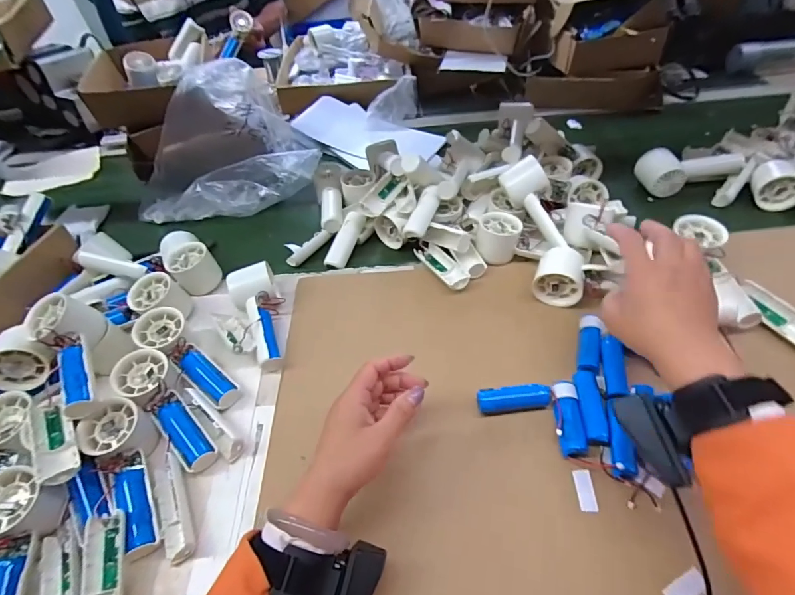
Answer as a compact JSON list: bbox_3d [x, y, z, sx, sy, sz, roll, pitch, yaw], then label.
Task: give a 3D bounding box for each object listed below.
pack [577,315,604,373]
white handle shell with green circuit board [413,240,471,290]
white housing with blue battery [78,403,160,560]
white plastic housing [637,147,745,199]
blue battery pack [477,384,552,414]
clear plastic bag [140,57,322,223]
[{"bbox_3d":[0.215,0.052,0.472,0.022,0.017,0.068,10,51,14],"label":"pack"},{"bbox_3d":[0.060,-0.045,0.583,0.037,0.021,0.104,-25,51,-16],"label":"white handle shell with green circuit board"},{"bbox_3d":[-0.268,0.171,0.407,0.059,0.045,0.151,-20,50,-12],"label":"white housing with blue battery"},{"bbox_3d":[0.460,-0.205,0.667,0.145,0.044,0.065,-10,49,-3],"label":"white plastic housing"},{"bbox_3d":[0.123,0.106,0.443,0.076,0.018,0.023,-6,48,1],"label":"blue battery pack"},{"bbox_3d":[-0.285,-0.280,0.743,0.247,0.163,0.307,9,50,14],"label":"clear plastic bag"}]

